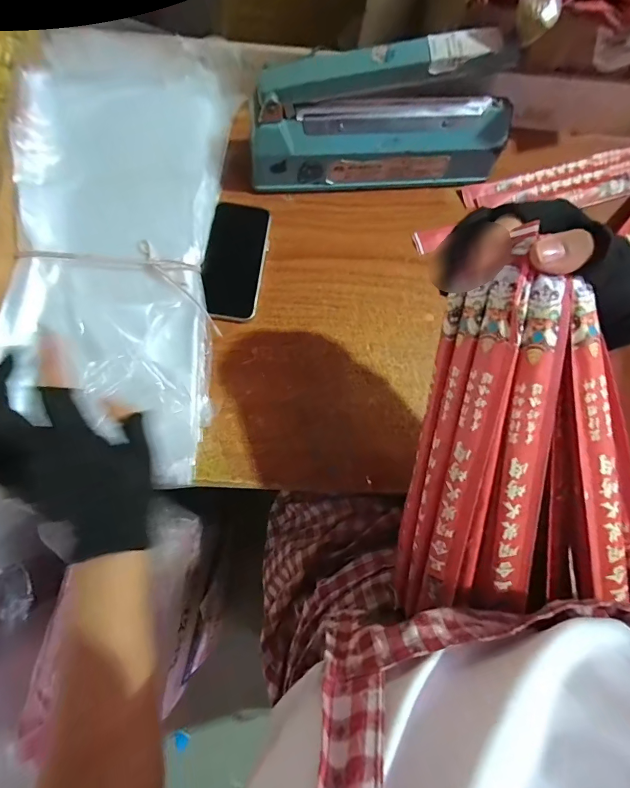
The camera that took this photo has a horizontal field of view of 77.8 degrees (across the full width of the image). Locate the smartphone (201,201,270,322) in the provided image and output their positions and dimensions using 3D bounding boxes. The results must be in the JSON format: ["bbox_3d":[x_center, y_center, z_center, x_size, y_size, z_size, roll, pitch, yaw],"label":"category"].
[{"bbox_3d":[-0.097,-0.163,0.478,0.069,0.016,0.147,7,78,0],"label":"smartphone"}]

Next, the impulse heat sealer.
[{"bbox_3d":[0.074,-0.323,0.451,0.295,0.150,0.089,-6,79,-3],"label":"impulse heat sealer"}]

